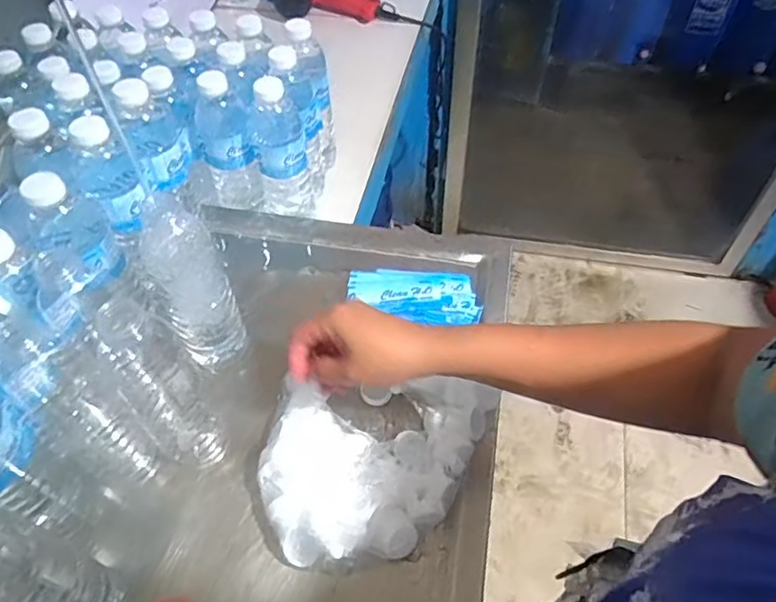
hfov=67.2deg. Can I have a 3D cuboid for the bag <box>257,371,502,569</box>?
[{"bbox_3d":[-0.010,0.144,0.519,0.200,0.034,0.165,3,52,3],"label":"bag"}]

